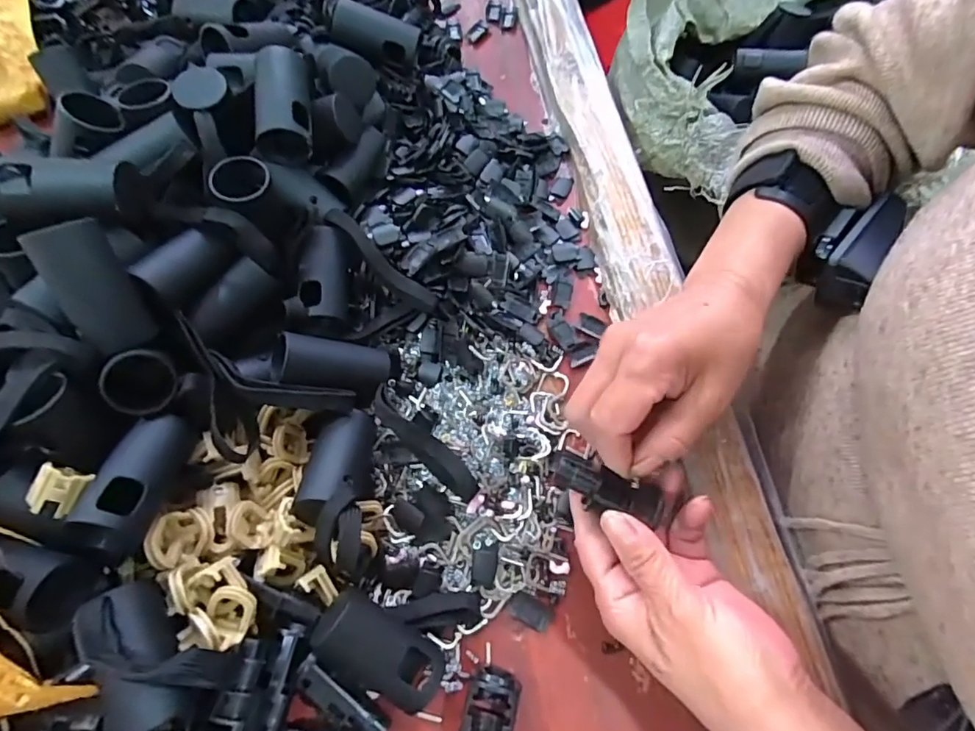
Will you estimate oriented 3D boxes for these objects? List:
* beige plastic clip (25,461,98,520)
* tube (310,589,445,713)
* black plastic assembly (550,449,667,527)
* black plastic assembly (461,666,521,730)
[{"bbox_3d":[-0.197,0.057,0.233,0.016,0.013,0.023,25,71,9],"label":"beige plastic clip"},{"bbox_3d":[-0.053,0.141,0.256,0.065,0.031,0.031,31,72,11],"label":"tube"},{"bbox_3d":[0.059,0.062,0.253,0.059,0.016,0.022,22,71,0],"label":"black plastic assembly"},{"bbox_3d":[-0.001,0.180,0.251,0.024,0.027,0.053,14,70,5],"label":"black plastic assembly"}]

